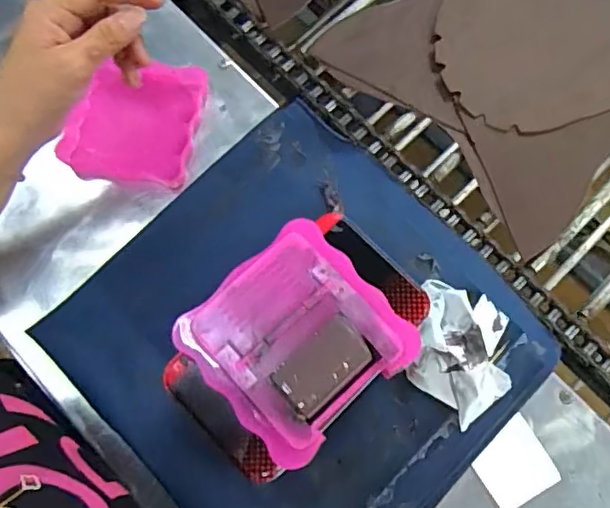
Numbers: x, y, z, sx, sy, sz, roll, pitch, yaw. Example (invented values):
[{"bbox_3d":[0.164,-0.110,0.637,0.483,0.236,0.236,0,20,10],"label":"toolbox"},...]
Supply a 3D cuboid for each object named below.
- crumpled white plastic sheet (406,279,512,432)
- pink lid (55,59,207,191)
[{"bbox_3d":[0.118,0.076,0.435,0.078,0.052,0.100,7,77,2],"label":"crumpled white plastic sheet"},{"bbox_3d":[-0.146,-0.113,0.495,0.108,0.014,0.105,9,77,4],"label":"pink lid"}]

